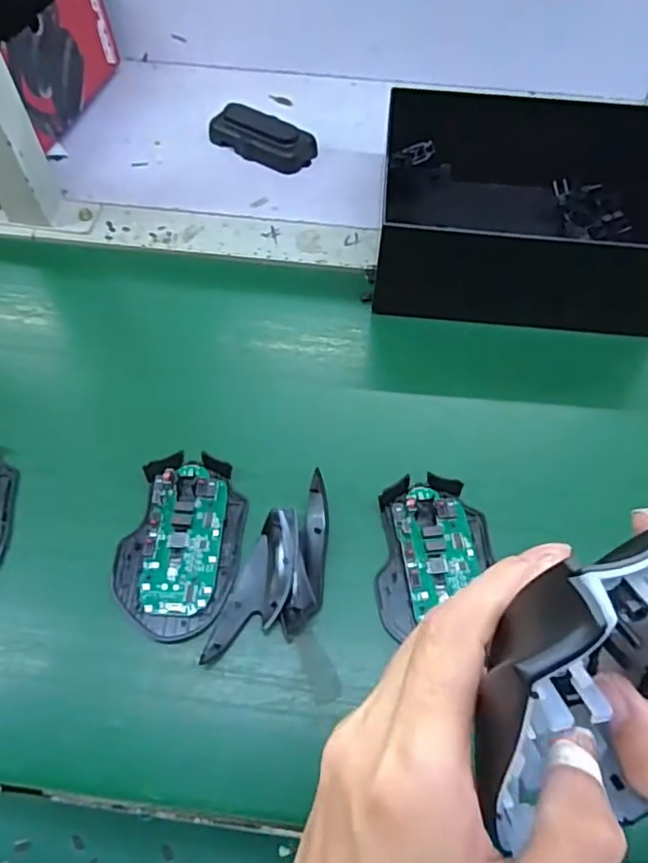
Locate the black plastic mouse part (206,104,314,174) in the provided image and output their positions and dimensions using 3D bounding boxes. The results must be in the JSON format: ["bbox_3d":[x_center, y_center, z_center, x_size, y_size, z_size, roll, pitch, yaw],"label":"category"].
[{"bbox_3d":[-0.060,-0.281,0.568,0.100,0.024,0.044,27,64,15],"label":"black plastic mouse part"}]

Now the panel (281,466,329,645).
[{"bbox_3d":[-0.007,0.076,0.371,0.020,0.014,0.099,8,61,6],"label":"panel"}]

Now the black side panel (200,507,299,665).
[{"bbox_3d":[-0.038,0.094,0.359,0.032,0.012,0.097,19,63,11],"label":"black side panel"}]

